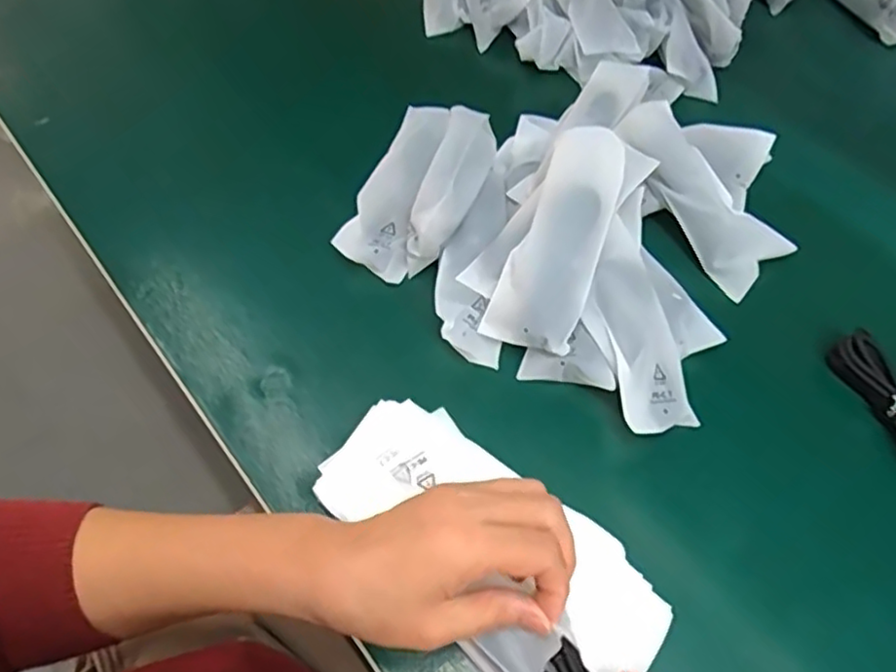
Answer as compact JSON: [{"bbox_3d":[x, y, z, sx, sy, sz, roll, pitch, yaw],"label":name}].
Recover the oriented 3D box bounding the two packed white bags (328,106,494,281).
[{"bbox_3d":[-0.016,-0.119,0.488,0.080,0.039,0.158,19,62,11],"label":"two packed white bags"}]

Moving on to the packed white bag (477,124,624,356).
[{"bbox_3d":[0.075,-0.066,0.436,0.056,0.015,0.154,21,85,12],"label":"packed white bag"}]

